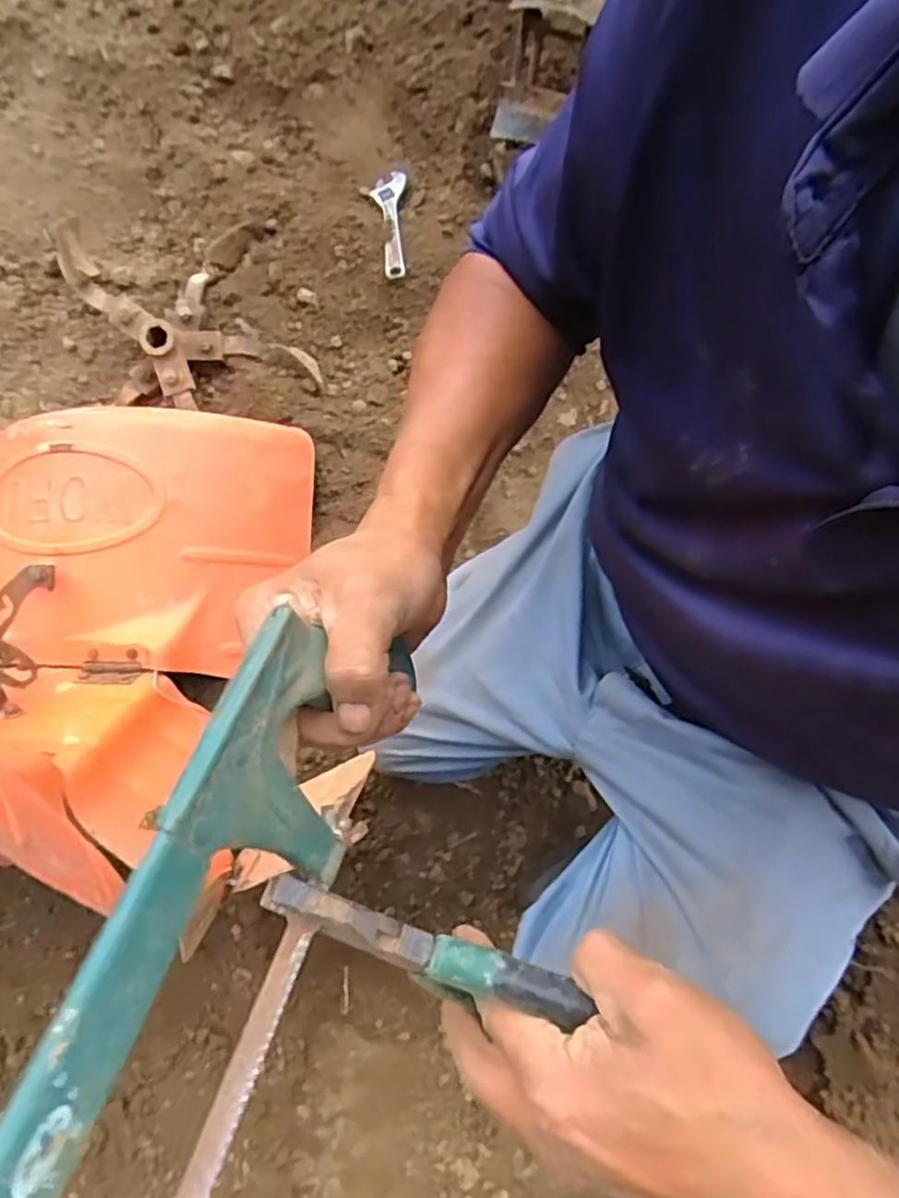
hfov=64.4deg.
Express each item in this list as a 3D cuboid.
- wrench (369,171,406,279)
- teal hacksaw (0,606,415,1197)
[{"bbox_3d":[-0.072,-0.471,0.896,0.044,0.014,0.178,-6,63,-1],"label":"wrench"},{"bbox_3d":[-0.105,0.195,0.205,0.016,0.111,0.406,5,53,22],"label":"teal hacksaw"}]

